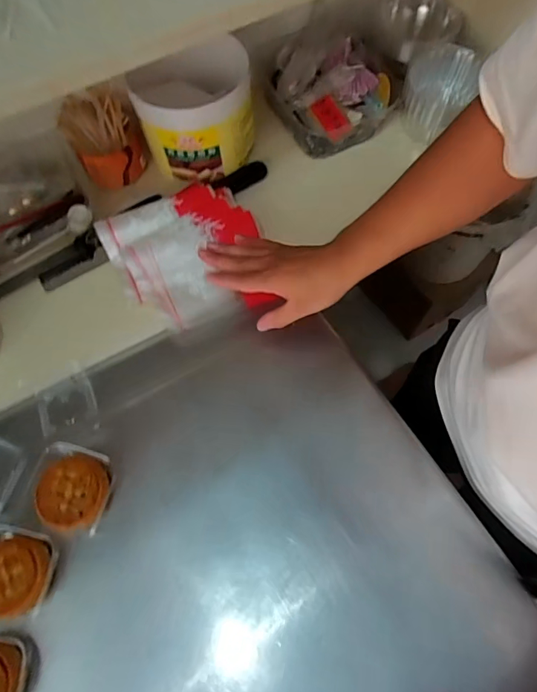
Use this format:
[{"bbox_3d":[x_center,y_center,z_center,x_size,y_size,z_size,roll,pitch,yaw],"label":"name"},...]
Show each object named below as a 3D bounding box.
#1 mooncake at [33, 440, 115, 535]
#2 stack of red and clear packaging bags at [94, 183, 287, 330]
[{"bbox_3d":[-0.199,0.145,0.428,0.079,0.035,0.080,12,68,7],"label":"mooncake"},{"bbox_3d":[-0.092,-0.106,0.507,0.167,0.049,0.168,-26,68,-8],"label":"stack of red and clear packaging bags"}]

